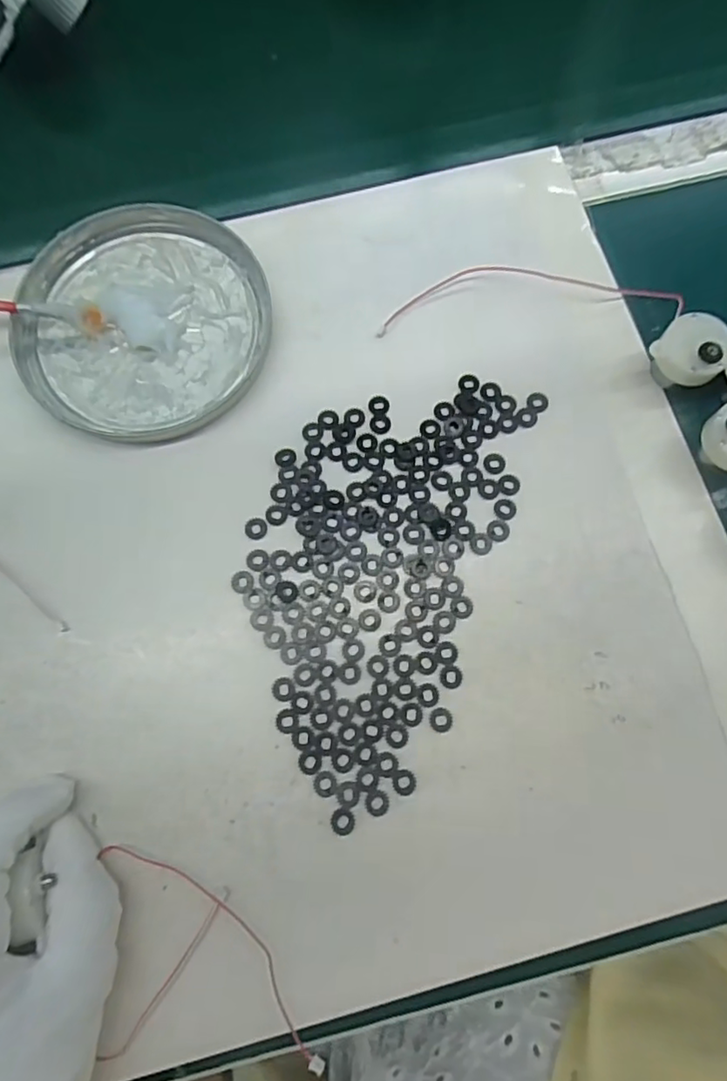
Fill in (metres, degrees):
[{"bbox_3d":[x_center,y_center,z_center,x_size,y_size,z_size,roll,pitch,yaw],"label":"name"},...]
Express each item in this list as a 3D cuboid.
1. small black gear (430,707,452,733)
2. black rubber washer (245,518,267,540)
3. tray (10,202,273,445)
[{"bbox_3d":[0.035,0.080,0.255,0.010,0.004,0.011,2,76,1],"label":"small black gear"},{"bbox_3d":[-0.052,-0.006,0.277,0.010,0.004,0.010,0,76,0],"label":"black rubber washer"},{"bbox_3d":[-0.114,-0.115,0.302,0.130,0.014,0.126,0,76,0],"label":"tray"}]

